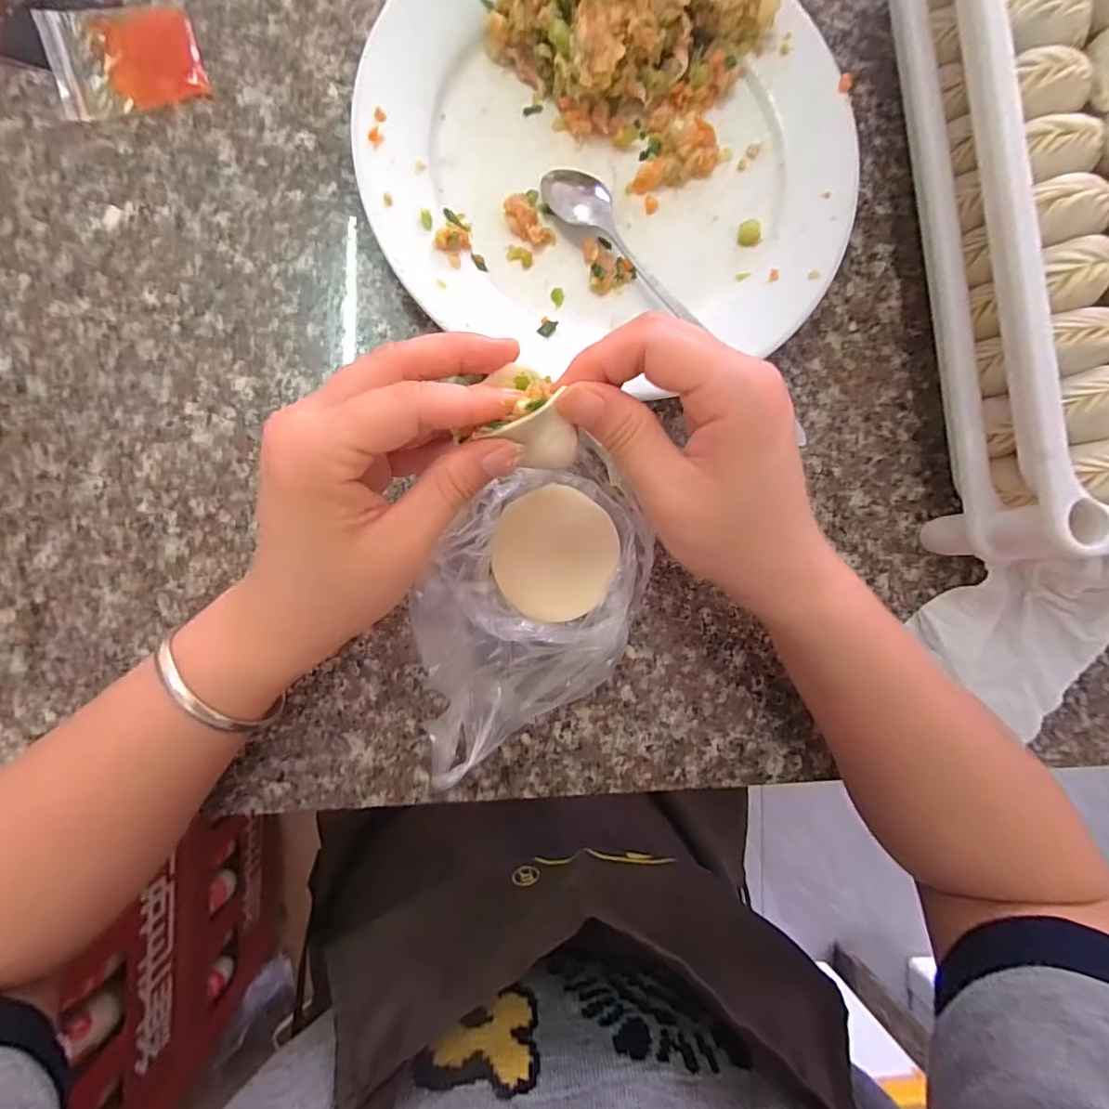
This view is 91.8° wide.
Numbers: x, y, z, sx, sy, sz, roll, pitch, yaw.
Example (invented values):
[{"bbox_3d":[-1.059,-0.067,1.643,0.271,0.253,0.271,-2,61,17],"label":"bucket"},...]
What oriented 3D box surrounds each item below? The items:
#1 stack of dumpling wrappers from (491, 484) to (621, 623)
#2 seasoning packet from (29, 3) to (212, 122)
[{"bbox_3d":[0.001,0.000,0.274,0.061,0.011,0.065,1,88,-6],"label":"stack of dumpling wrappers"},{"bbox_3d":[-0.212,-0.245,0.264,0.068,0.007,0.050,-20,90,-7],"label":"seasoning packet"}]

